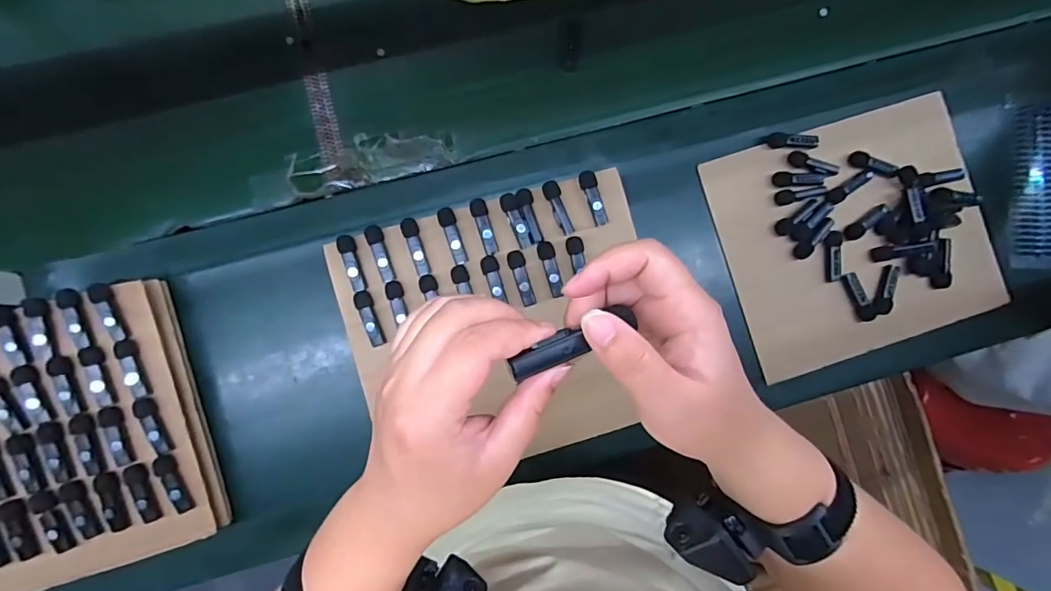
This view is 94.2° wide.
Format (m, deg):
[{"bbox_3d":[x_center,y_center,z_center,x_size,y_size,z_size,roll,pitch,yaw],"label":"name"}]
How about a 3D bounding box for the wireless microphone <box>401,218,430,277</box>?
[{"bbox_3d":[-0.124,-0.055,0.552,0.018,0.013,0.065,-15,86,-5],"label":"wireless microphone"}]

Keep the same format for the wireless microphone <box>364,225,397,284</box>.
[{"bbox_3d":[-0.162,-0.047,0.549,0.018,0.014,0.064,-19,86,-5],"label":"wireless microphone"}]

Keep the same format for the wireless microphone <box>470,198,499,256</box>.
[{"bbox_3d":[-0.047,-0.079,0.555,0.020,0.011,0.065,-14,86,-5],"label":"wireless microphone"}]

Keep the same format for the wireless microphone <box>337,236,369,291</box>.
[{"bbox_3d":[-0.194,-0.036,0.549,0.019,0.014,0.064,-18,86,-5],"label":"wireless microphone"}]

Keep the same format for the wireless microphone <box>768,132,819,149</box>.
[{"bbox_3d":[0.350,-0.202,0.631,0.065,0.014,0.019,-2,85,-4],"label":"wireless microphone"}]

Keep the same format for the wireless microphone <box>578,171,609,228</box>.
[{"bbox_3d":[0.080,-0.113,0.566,0.019,0.013,0.065,-17,86,-5],"label":"wireless microphone"}]

